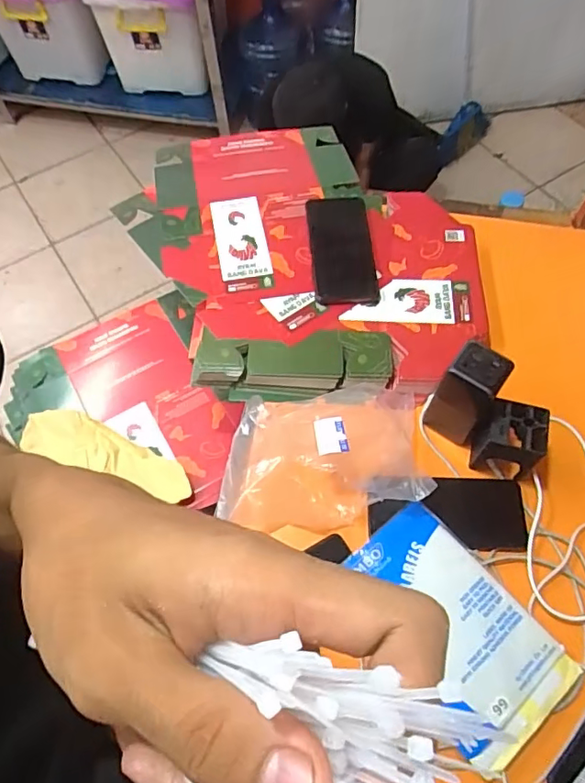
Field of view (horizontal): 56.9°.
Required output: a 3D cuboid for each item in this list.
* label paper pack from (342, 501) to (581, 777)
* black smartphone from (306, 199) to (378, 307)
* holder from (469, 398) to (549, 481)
[{"bbox_3d":[0.158,0.226,0.526,0.130,0.016,0.215,-35,65,-16],"label":"label paper pack"},{"bbox_3d":[0.064,-0.188,0.714,0.079,0.015,0.176,-4,61,0],"label":"black smartphone"},{"bbox_3d":[0.232,0.050,0.585,0.065,0.089,0.055,17,63,11],"label":"holder"}]

